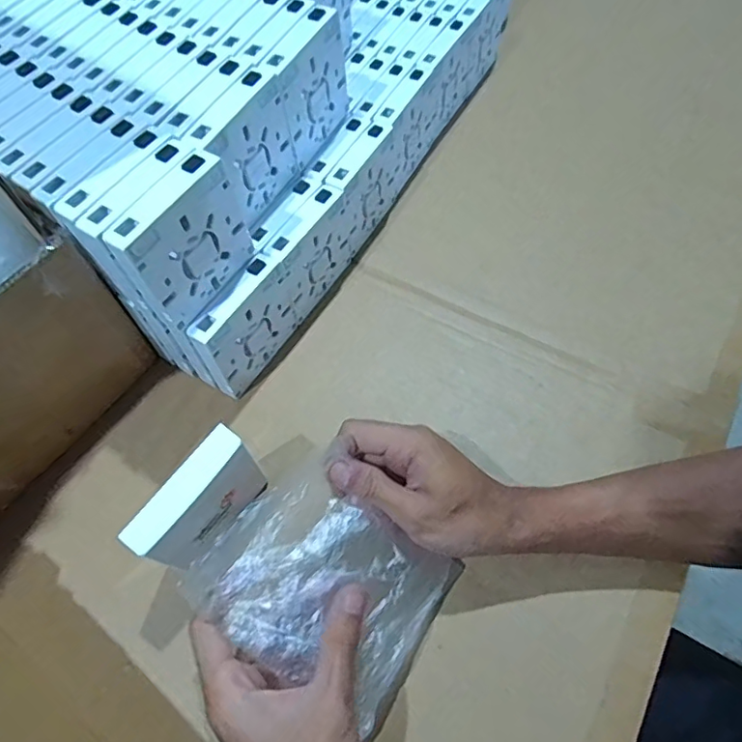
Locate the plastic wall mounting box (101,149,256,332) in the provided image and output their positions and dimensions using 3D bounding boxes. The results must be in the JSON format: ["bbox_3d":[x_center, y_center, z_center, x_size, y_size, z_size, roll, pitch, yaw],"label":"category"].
[{"bbox_3d":[-0.120,-0.082,0.357,0.024,0.088,0.086,28,66,15],"label":"plastic wall mounting box"}]

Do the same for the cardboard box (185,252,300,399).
[{"bbox_3d":[-0.097,-0.032,0.427,0.022,0.088,0.089,29,66,16],"label":"cardboard box"}]

